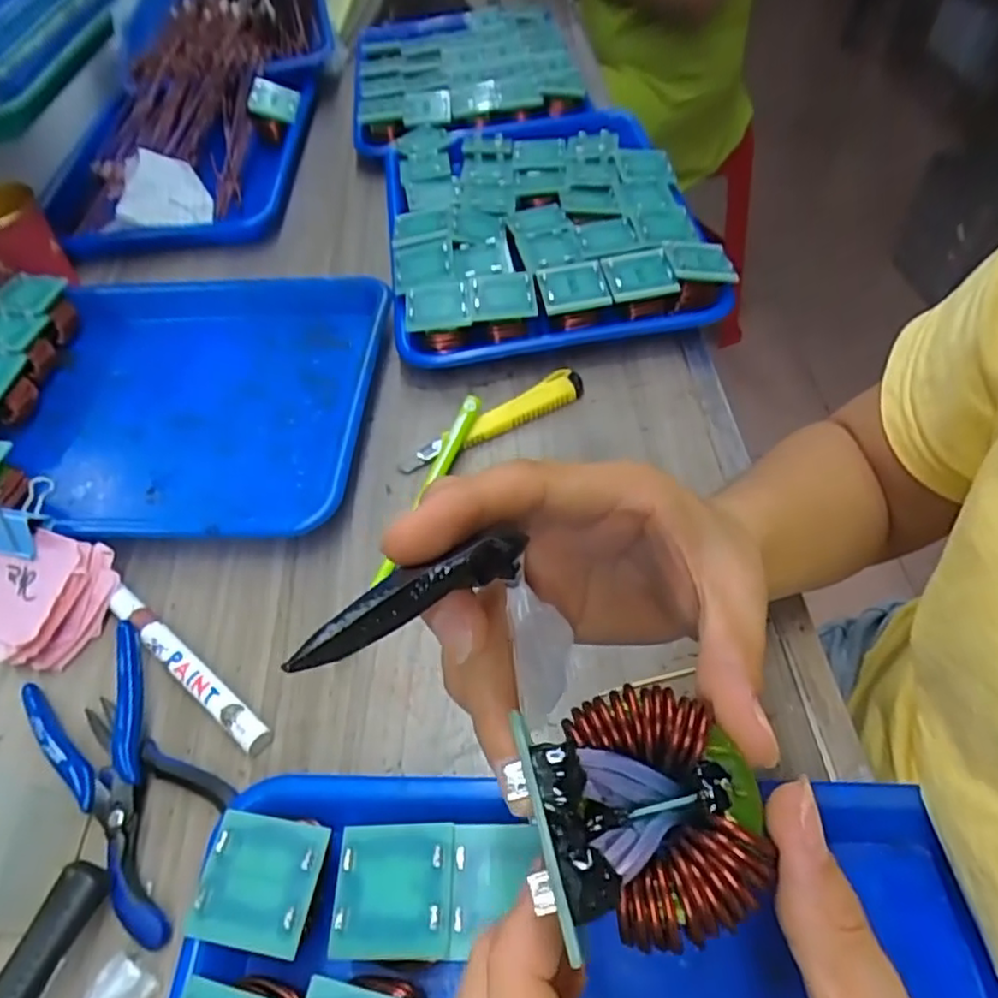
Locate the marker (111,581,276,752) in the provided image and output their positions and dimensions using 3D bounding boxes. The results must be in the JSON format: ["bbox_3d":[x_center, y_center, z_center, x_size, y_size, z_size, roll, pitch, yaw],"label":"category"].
[{"bbox_3d":[-0.173,0.091,0.364,0.137,0.015,0.015,31,62,25],"label":"marker"}]

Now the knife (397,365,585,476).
[{"bbox_3d":[-0.004,-0.053,0.449,0.137,0.015,0.020,-27,55,-14],"label":"knife"}]

